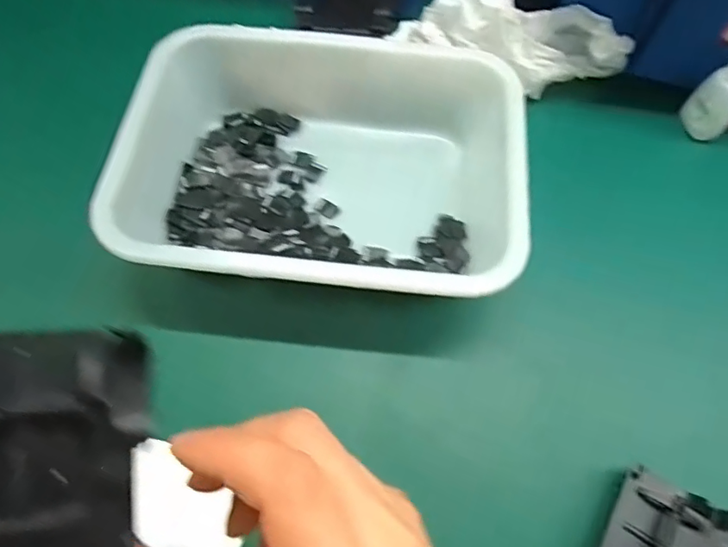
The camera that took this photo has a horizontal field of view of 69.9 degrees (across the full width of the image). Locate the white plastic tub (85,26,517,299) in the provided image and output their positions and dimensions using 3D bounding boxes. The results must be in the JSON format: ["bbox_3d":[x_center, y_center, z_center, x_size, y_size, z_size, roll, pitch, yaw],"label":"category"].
[{"bbox_3d":[-0.025,-0.071,0.351,0.247,0.069,0.191,5,64,0],"label":"white plastic tub"}]

